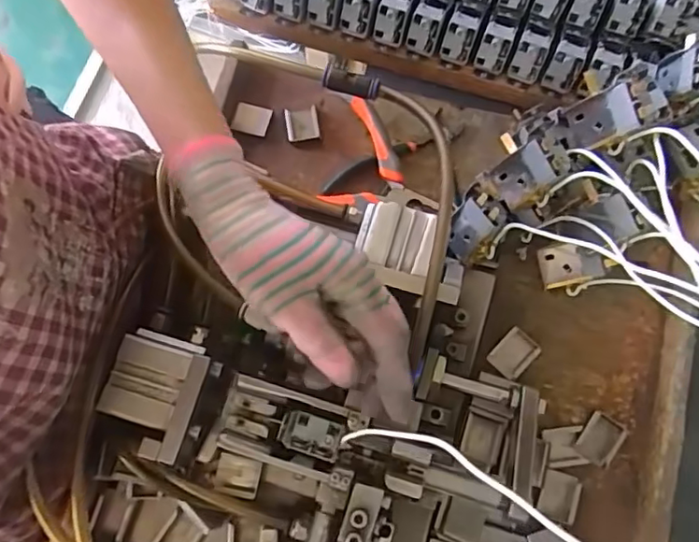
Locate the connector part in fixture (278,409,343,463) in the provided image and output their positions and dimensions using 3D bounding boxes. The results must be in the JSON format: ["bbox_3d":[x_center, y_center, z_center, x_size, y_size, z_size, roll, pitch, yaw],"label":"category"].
[{"bbox_3d":[-0.023,0.100,0.355,0.037,0.006,0.024,16,78,4],"label":"connector part in fixture"}]

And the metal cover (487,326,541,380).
[{"bbox_3d":[0.124,0.062,0.438,0.028,0.006,0.034,43,81,9],"label":"metal cover"}]

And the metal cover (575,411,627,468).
[{"bbox_3d":[0.180,0.120,0.420,0.028,0.008,0.032,30,79,6],"label":"metal cover"}]

